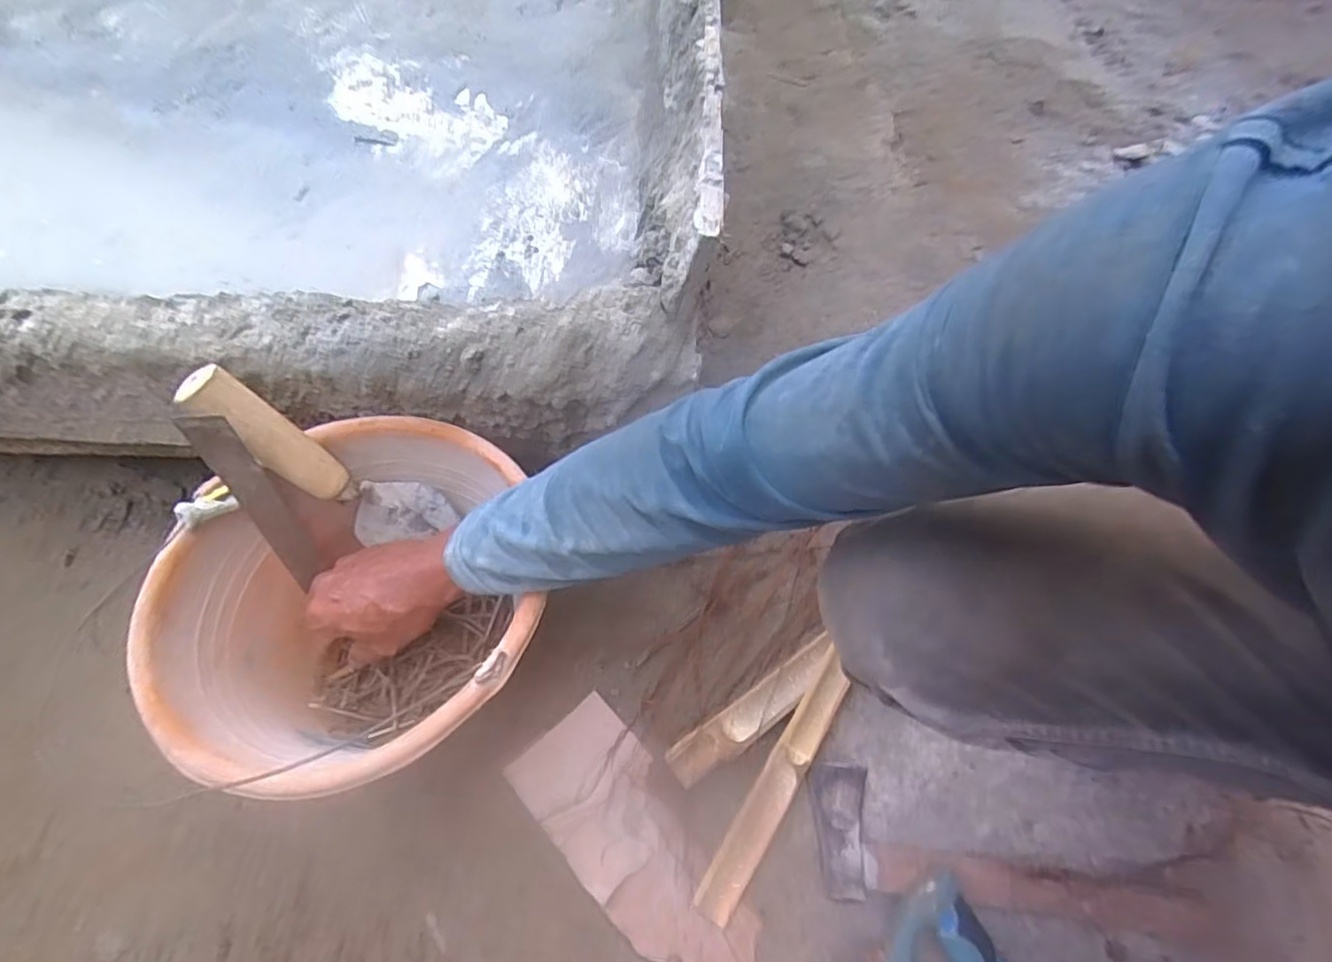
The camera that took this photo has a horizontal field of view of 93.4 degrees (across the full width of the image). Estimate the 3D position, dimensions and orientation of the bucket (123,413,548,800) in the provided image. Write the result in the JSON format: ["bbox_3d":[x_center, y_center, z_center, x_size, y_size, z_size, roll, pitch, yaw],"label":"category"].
[{"bbox_3d":[-0.224,0.103,0.523,0.244,0.191,0.271,43,73,14],"label":"bucket"}]

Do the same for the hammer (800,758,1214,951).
[{"bbox_3d":[0.287,0.312,0.530,0.314,0.042,0.100,6,68,1],"label":"hammer"}]

